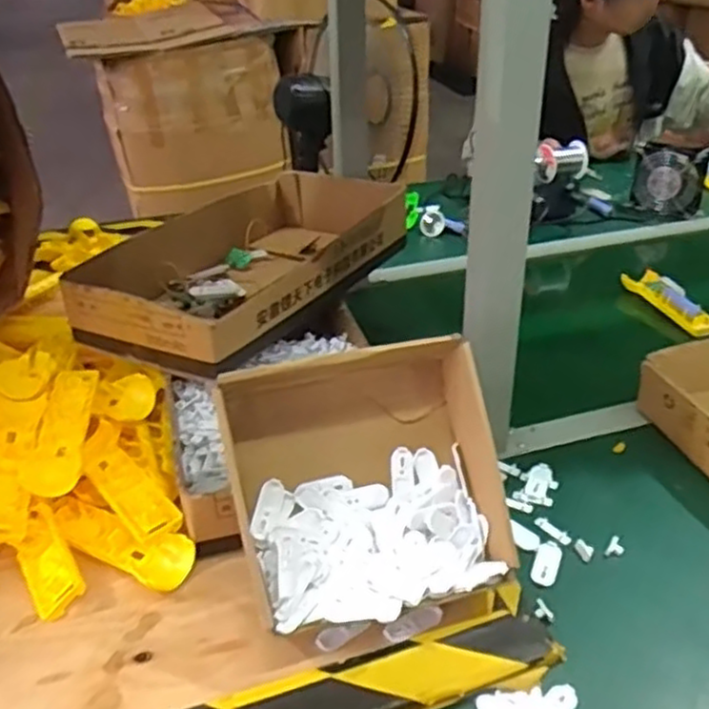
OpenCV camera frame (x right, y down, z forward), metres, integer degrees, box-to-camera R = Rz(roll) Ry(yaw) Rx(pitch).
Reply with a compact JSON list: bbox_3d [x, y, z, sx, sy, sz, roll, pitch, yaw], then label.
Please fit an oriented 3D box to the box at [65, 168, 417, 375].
[{"bbox_3d":[-0.114,-0.124,0.912,0.223,0.084,0.468,16,36,26],"label":"box"}]

